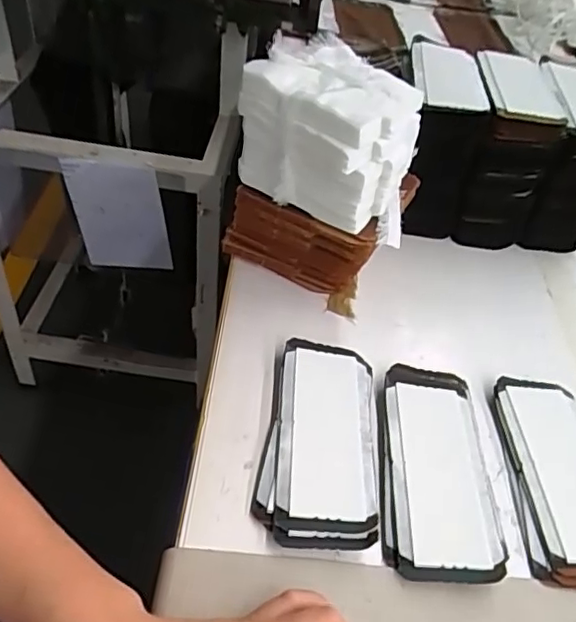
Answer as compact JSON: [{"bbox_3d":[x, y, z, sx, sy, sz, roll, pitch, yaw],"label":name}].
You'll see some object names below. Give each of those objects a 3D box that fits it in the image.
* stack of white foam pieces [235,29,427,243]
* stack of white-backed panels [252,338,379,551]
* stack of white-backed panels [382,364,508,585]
[{"bbox_3d":[0.042,-0.145,0.502,0.149,0.111,0.115,28,48,19],"label":"stack of white foam pieces"},{"bbox_3d":[0.027,0.095,0.448,0.084,0.014,0.171,10,44,2],"label":"stack of white-backed panels"},{"bbox_3d":[0.115,0.112,0.446,0.083,0.011,0.179,8,44,1],"label":"stack of white-backed panels"}]

